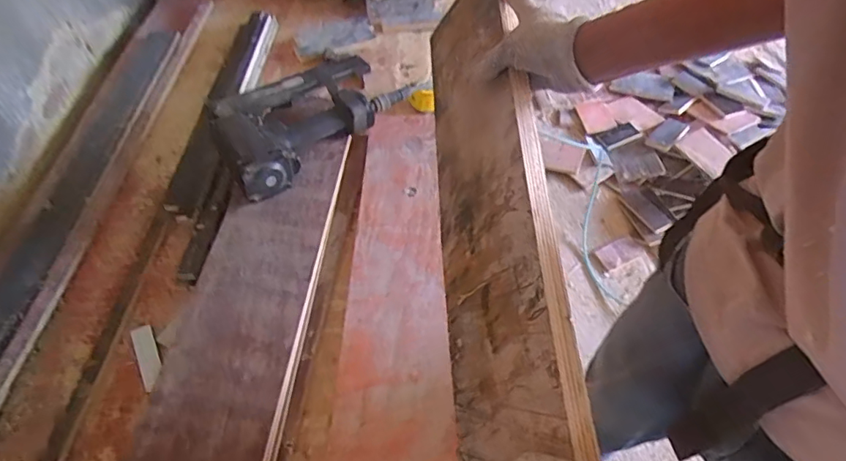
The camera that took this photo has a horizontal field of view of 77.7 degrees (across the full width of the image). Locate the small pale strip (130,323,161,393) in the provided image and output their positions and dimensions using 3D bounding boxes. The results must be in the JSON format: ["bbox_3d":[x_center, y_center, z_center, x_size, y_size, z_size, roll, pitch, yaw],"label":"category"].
[{"bbox_3d":[-0.373,0.166,0.708,0.029,0.007,0.096,-26,56,-18],"label":"small pale strip"}]

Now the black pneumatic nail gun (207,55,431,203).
[{"bbox_3d":[-0.166,-0.200,0.869,0.352,0.079,0.193,-30,57,-21],"label":"black pneumatic nail gun"}]

